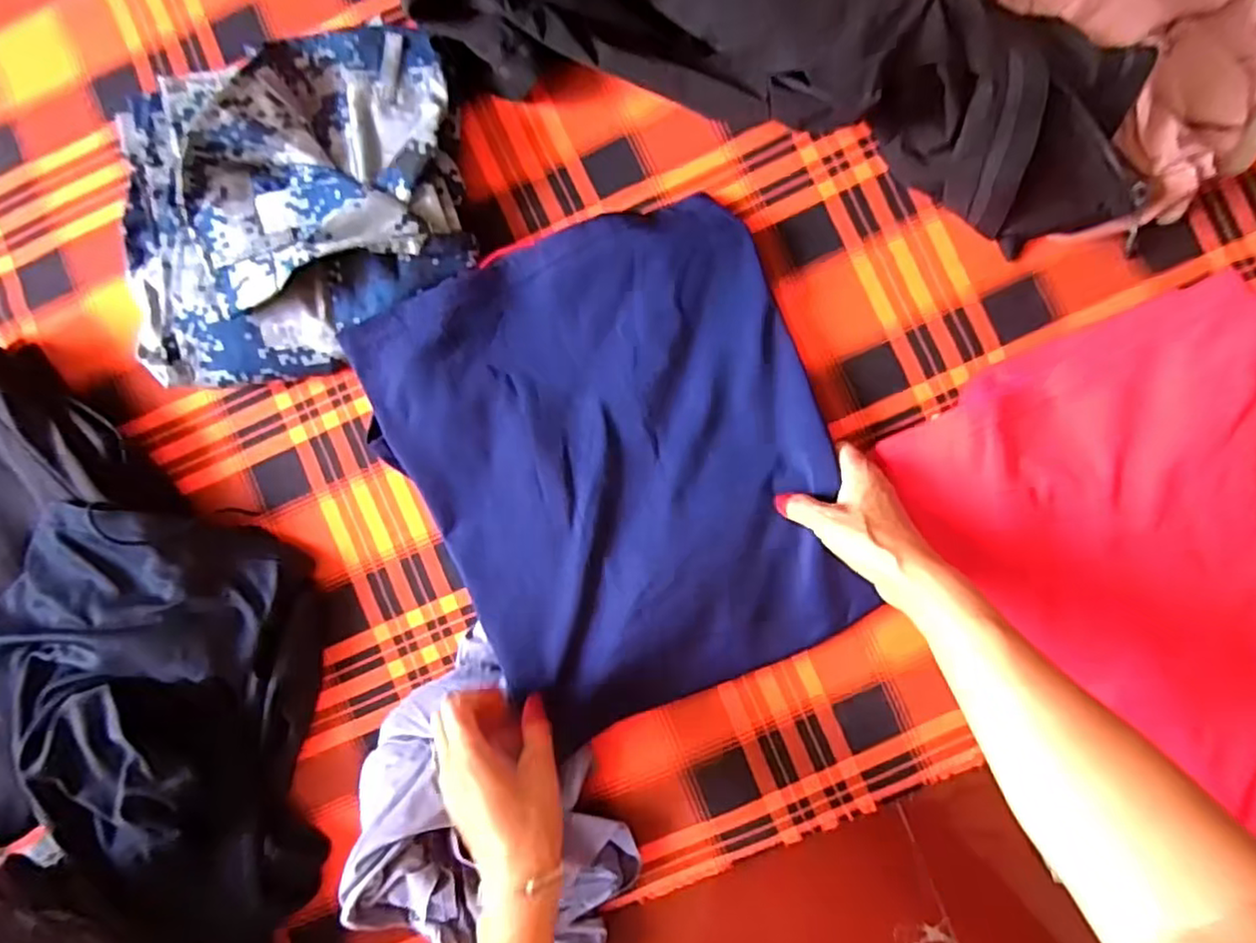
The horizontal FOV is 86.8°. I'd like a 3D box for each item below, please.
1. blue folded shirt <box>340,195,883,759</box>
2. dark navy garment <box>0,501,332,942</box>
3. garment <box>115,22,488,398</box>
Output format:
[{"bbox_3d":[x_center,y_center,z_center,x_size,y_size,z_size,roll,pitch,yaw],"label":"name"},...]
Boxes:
[{"bbox_3d":[-0.009,0.000,0.506,0.307,0.028,0.353,-21,88,3],"label":"blue folded shirt"},{"bbox_3d":[-0.374,0.203,0.514,0.240,0.067,0.346,-1,89,4],"label":"dark navy garment"},{"bbox_3d":[-0.271,-0.211,0.524,0.282,0.061,0.260,-11,89,3],"label":"garment"}]

